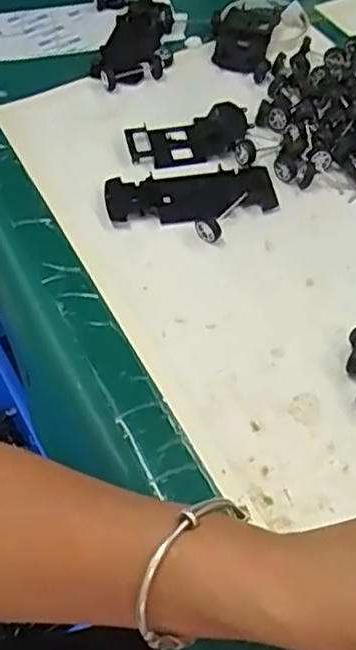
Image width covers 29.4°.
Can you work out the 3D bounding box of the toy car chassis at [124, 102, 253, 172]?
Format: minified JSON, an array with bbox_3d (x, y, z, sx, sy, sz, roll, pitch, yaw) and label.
[{"bbox_3d":[0.009,-0.150,0.537,0.094,0.013,0.052,-14,56,-8],"label":"toy car chassis"}]

